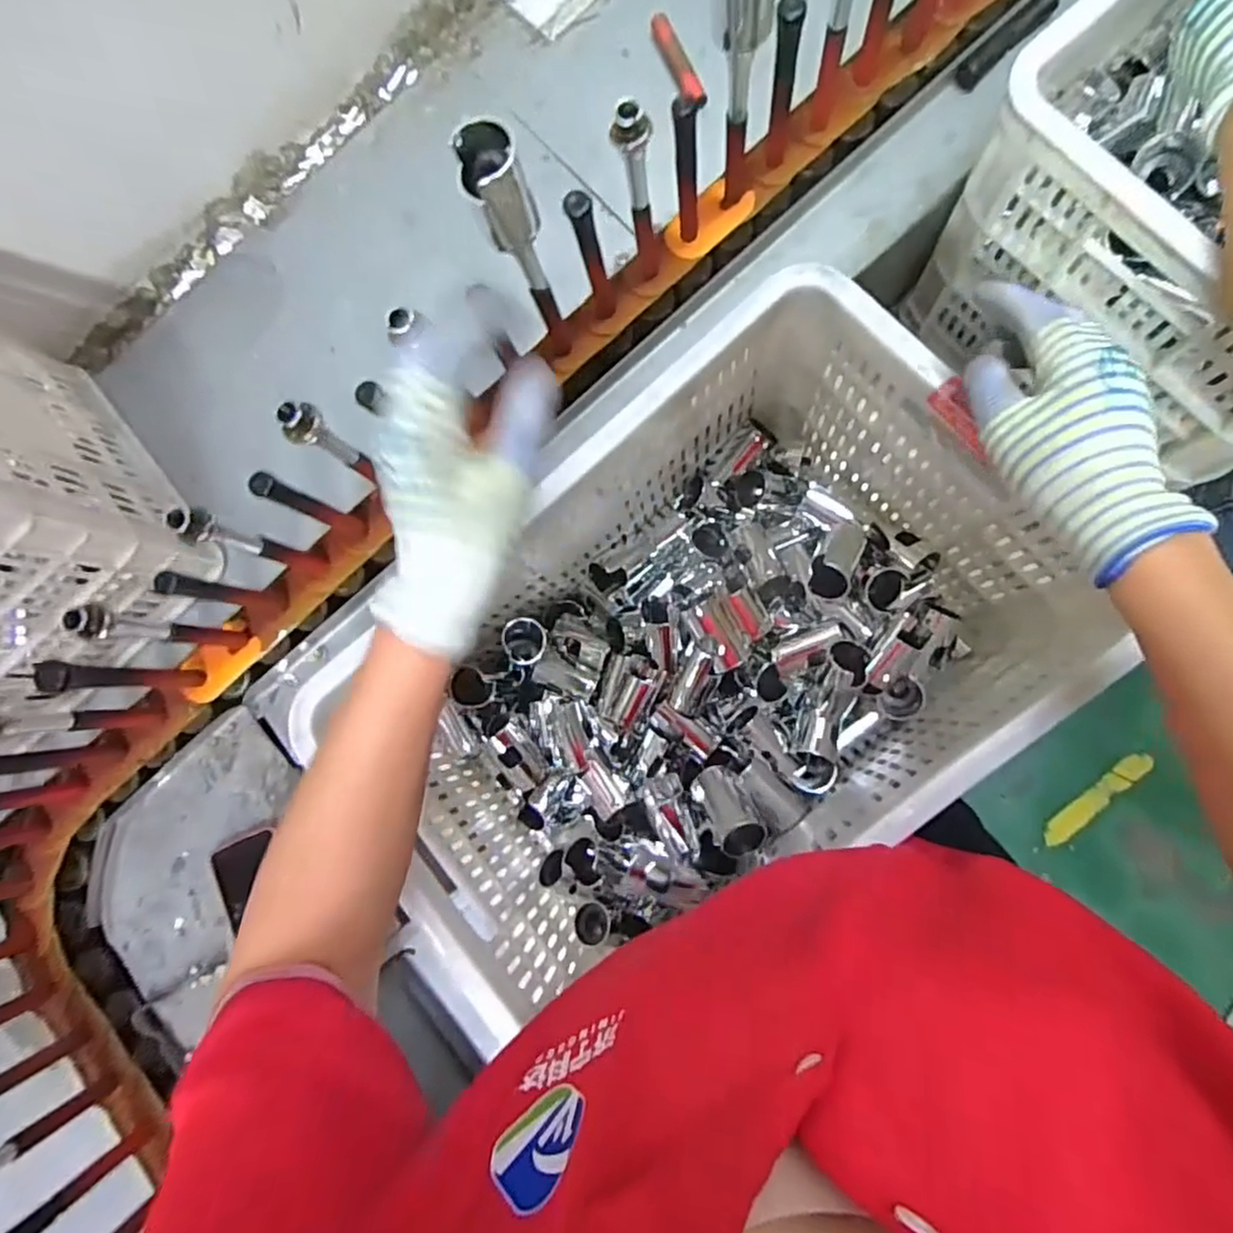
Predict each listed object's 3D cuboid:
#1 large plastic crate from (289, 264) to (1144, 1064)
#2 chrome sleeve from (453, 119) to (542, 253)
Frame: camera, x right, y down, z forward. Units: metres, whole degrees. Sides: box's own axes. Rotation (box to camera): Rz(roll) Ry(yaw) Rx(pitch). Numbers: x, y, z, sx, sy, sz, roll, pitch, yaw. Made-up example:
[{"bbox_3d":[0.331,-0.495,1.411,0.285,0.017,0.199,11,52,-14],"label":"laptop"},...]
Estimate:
[{"bbox_3d":[0.065,0.039,0.582,0.512,0.242,0.335,-37,81,3],"label":"large plastic crate"},{"bbox_3d":[-0.075,-0.269,0.417,0.037,0.082,0.030,-27,82,5],"label":"chrome sleeve"}]

